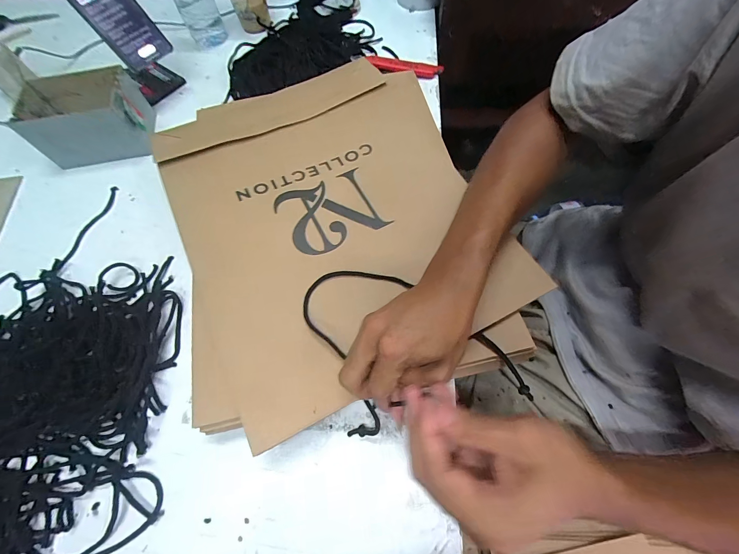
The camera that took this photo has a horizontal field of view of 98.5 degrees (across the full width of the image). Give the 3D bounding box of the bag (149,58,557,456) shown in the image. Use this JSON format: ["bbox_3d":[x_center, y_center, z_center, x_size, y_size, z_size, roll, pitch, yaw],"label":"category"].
[{"bbox_3d":[-0.049,-0.093,0.383,0.341,0.029,0.431,-23,70,-8],"label":"bag"}]

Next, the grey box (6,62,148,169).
[{"bbox_3d":[-0.415,-0.237,0.478,0.143,0.080,0.100,-9,65,-1],"label":"grey box"}]

